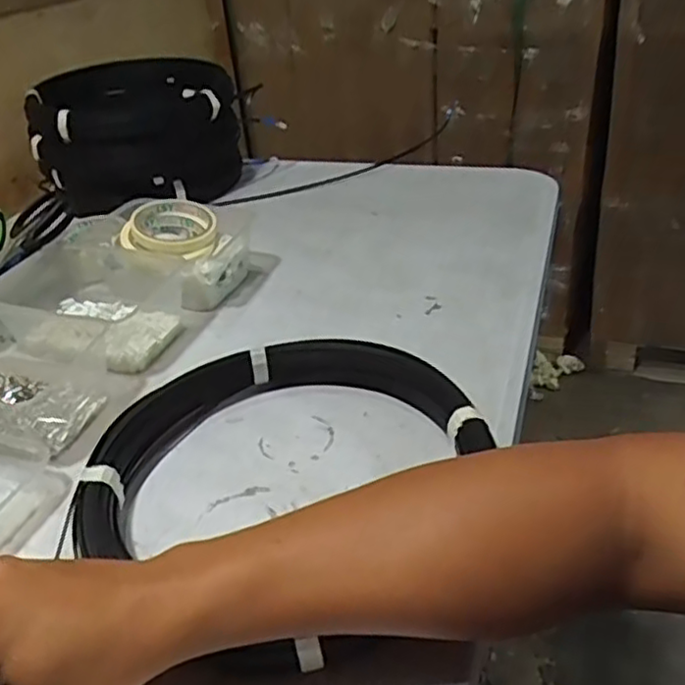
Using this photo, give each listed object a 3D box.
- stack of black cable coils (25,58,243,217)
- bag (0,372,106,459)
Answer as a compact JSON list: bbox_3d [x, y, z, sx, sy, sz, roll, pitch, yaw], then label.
[{"bbox_3d":[-0.296,-0.295,0.997,0.272,0.185,0.237,-13,33,-12],"label":"stack of black cable coils"},{"bbox_3d":[-0.285,0.052,0.592,0.140,0.024,0.082,6,35,18],"label":"bag"}]

